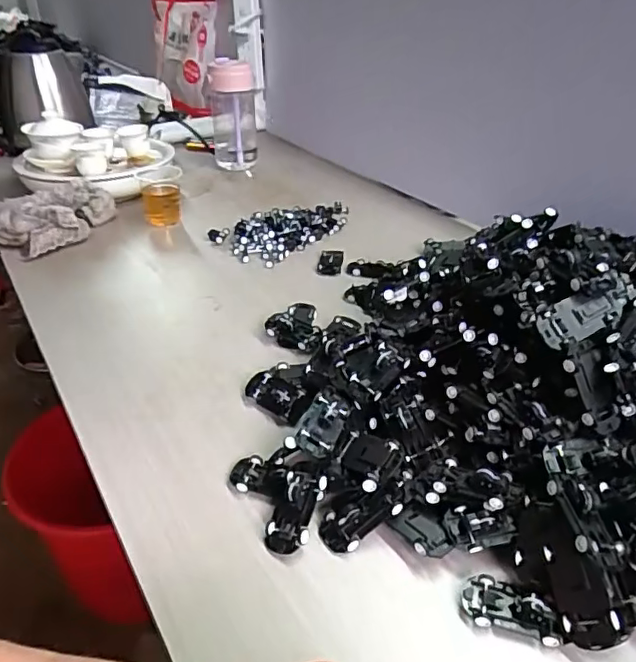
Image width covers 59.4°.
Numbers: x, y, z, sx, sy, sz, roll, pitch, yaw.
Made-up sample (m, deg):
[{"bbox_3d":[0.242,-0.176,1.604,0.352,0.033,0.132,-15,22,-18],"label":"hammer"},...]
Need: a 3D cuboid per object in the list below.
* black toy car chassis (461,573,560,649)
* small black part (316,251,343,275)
[{"bbox_3d":[0.117,0.169,0.342,0.055,0.016,0.029,12,36,17],"label":"black toy car chassis"},{"bbox_3d":[0.018,-0.093,0.740,0.031,0.010,0.059,5,34,8],"label":"small black part"}]

